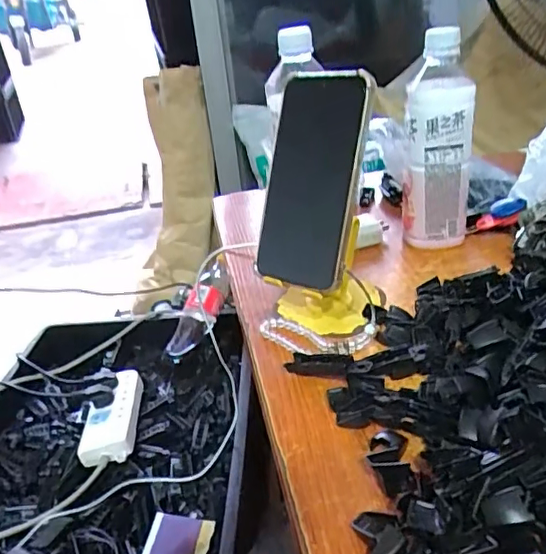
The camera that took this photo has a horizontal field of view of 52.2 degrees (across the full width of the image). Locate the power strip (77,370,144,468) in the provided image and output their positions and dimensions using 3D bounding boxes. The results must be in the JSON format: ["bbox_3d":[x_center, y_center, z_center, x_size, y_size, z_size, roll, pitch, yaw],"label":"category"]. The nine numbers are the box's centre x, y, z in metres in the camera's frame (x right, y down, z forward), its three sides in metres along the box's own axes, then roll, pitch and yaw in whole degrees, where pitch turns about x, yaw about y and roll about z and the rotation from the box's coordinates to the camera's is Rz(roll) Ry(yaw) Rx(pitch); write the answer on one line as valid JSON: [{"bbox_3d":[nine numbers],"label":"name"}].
[{"bbox_3d":[-0.248,0.211,0.860,0.079,0.029,0.183,-8,30,-4],"label":"power strip"}]

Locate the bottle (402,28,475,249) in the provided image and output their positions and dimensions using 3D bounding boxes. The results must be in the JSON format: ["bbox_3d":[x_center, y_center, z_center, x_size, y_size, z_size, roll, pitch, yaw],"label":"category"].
[{"bbox_3d":[0.160,-0.128,0.542,0.062,0.195,0.056,1,31,13],"label":"bottle"}]

